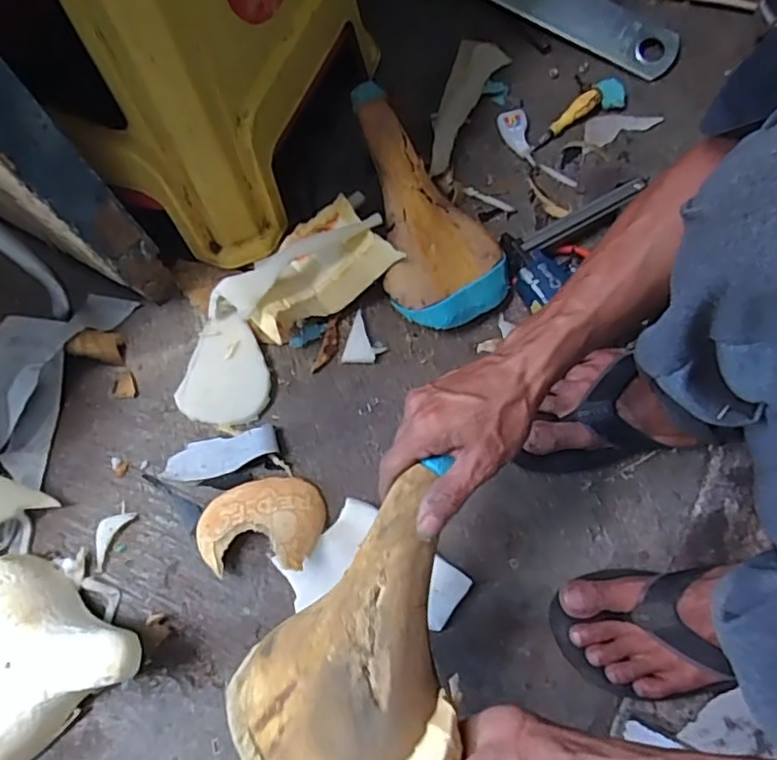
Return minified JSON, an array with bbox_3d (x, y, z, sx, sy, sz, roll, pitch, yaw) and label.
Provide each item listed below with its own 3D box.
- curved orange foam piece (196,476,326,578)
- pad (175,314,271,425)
[{"bbox_3d":[-0.125,0.140,0.601,0.120,0.035,0.088,-4,70,-1],"label":"curved orange foam piece"},{"bbox_3d":[-0.170,-0.008,0.661,0.092,0.021,0.112,19,71,8],"label":"pad"}]

